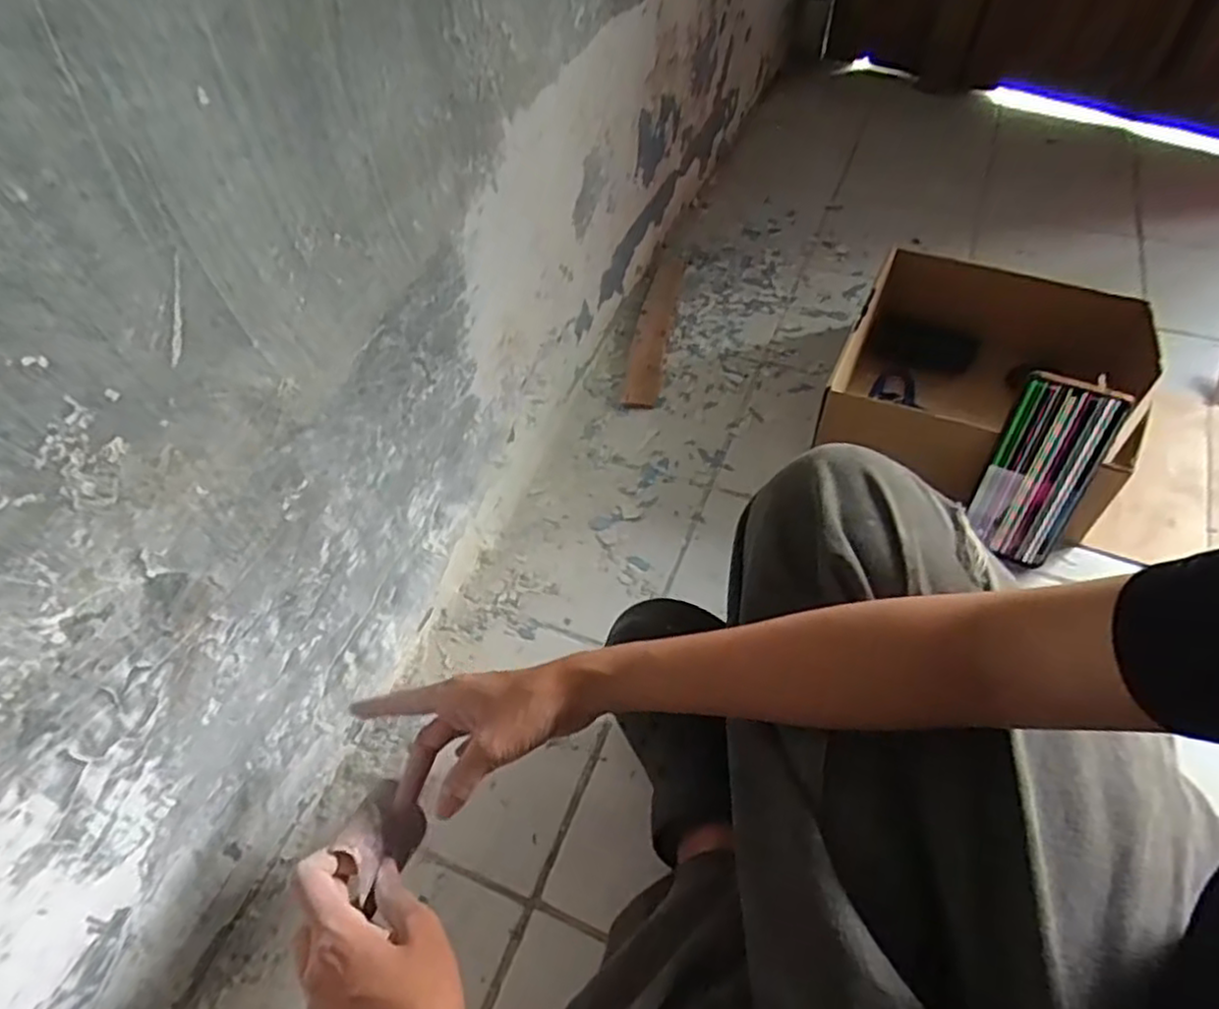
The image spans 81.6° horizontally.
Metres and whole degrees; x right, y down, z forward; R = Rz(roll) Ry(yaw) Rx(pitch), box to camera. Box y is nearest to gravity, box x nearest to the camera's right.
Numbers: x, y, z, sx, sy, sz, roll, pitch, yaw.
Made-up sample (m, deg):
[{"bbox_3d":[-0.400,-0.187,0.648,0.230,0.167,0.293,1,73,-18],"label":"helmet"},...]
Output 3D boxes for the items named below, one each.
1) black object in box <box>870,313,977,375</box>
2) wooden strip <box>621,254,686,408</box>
[{"bbox_3d":[0.357,-0.181,0.807,0.113,0.053,0.016,18,25,4],"label":"black object in box"},{"bbox_3d":[0.057,-0.227,0.878,0.041,0.011,0.282,8,53,8],"label":"wooden strip"}]

